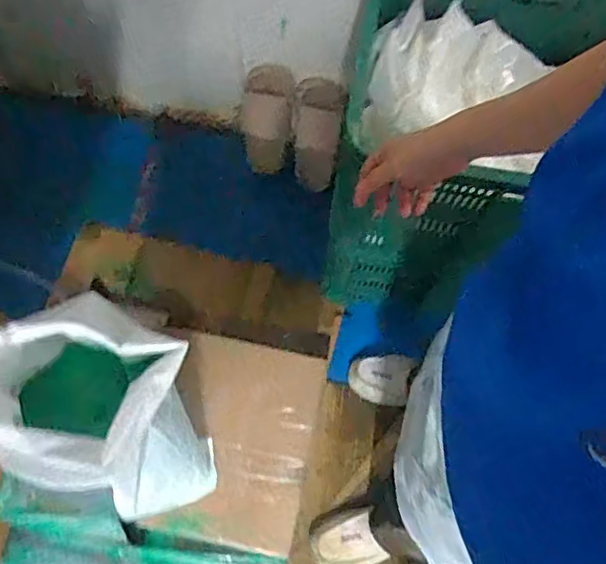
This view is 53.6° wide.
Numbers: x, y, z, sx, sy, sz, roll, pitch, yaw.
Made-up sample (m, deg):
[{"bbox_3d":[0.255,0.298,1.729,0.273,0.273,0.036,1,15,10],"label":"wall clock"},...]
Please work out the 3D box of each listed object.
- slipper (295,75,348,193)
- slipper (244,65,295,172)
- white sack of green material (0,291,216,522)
[{"bbox_3d":[0.032,-0.313,1.281,0.096,0.253,0.064,4,42,-1],"label":"slipper"},{"bbox_3d":[-0.077,-0.339,1.267,0.109,0.246,0.054,5,29,0],"label":"slipper"},{"bbox_3d":[-0.179,0.130,0.566,0.159,0.225,0.173,-14,72,-7],"label":"white sack of green material"}]

